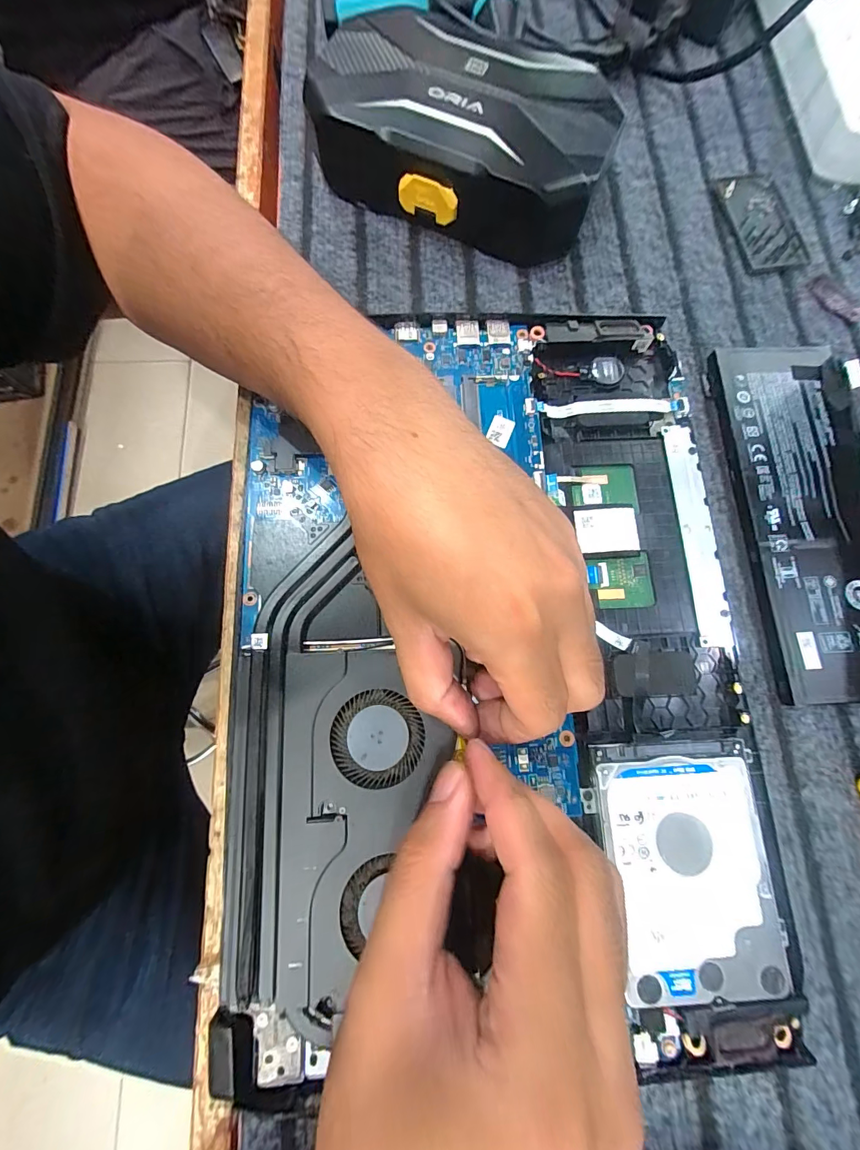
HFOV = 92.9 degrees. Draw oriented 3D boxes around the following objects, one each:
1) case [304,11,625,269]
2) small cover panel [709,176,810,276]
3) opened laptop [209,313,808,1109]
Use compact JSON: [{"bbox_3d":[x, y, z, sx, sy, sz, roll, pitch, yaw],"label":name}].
[{"bbox_3d":[0.017,-0.277,0.260,0.185,0.055,0.106,22,78,4],"label":"case"},{"bbox_3d":[0.225,-0.242,0.279,0.043,0.004,0.081,-9,78,-3],"label":"small cover panel"},{"bbox_3d":[0.029,0.025,0.203,0.245,0.017,0.353,-2,77,-1],"label":"opened laptop"}]

